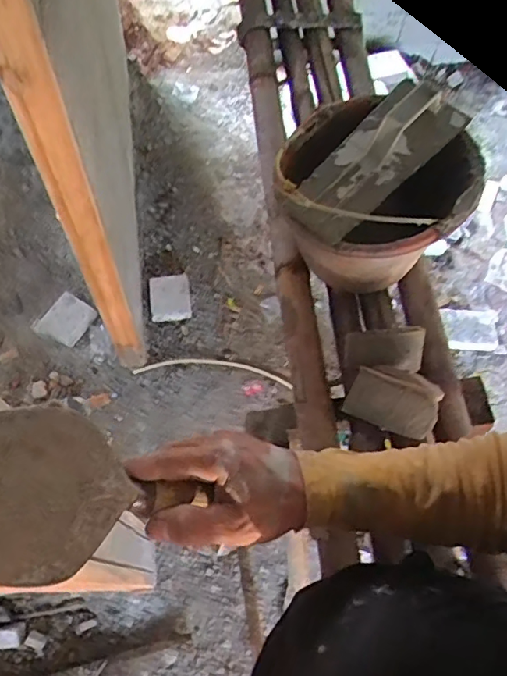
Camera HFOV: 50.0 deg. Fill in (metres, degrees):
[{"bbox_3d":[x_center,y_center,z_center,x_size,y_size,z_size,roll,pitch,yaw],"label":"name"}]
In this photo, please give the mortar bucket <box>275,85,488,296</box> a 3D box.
[{"bbox_3d":[0.175,-0.203,0.799,0.276,0.236,0.258,1,65,-3],"label":"mortar bucket"}]

